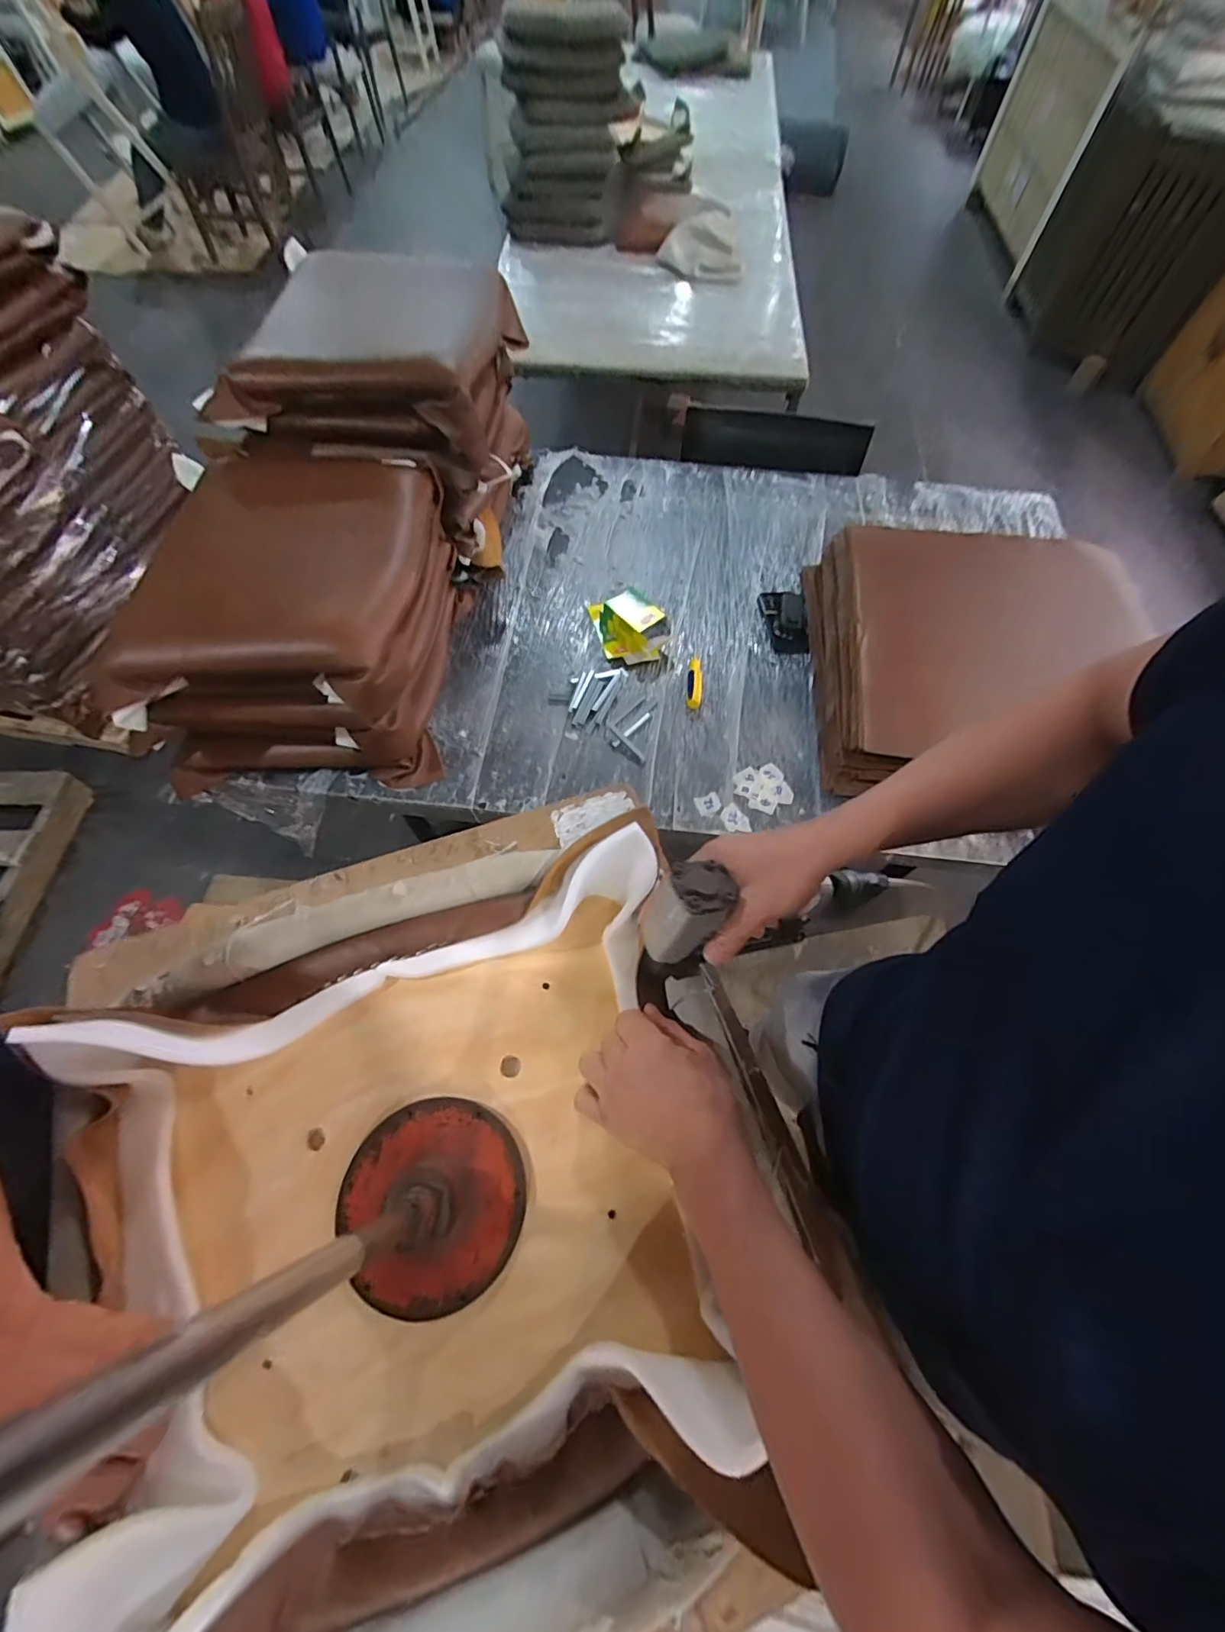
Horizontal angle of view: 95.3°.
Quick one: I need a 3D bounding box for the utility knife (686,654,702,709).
[{"bbox_3d":[0.165,-0.271,1.116,0.030,0.018,0.119,5,63,0],"label":"utility knife"}]

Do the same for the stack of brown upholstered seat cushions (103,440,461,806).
[{"bbox_3d":[-0.539,-0.364,0.991,0.441,0.314,0.520,1,63,-3],"label":"stack of brown upholstered seat cushions"}]

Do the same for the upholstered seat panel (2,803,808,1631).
[{"bbox_3d":[-0.134,0.277,0.433,0.484,0.104,0.461,-18,65,-12],"label":"upholstered seat panel"}]

